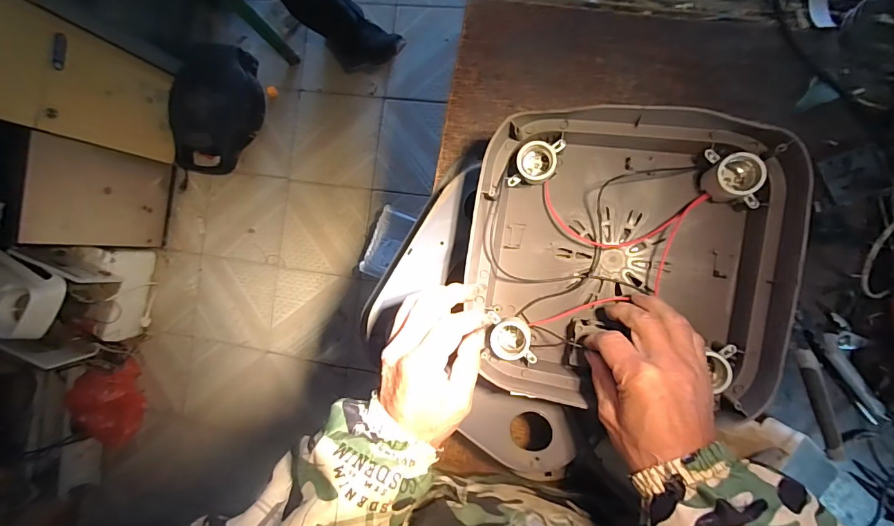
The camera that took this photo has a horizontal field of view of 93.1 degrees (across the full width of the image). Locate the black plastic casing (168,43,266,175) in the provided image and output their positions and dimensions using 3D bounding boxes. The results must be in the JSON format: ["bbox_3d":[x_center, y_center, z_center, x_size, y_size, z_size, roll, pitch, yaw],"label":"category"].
[{"bbox_3d":[-0.709,-0.468,1.300,0.237,0.141,0.381,12,93,9],"label":"black plastic casing"}]

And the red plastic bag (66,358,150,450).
[{"bbox_3d":[-1.083,0.469,1.357,0.194,0.123,0.258,-23,87,10],"label":"red plastic bag"}]

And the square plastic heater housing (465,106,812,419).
[{"bbox_3d":[0.156,-0.007,0.392,0.262,0.071,0.256,4,92,10],"label":"square plastic heater housing"}]

